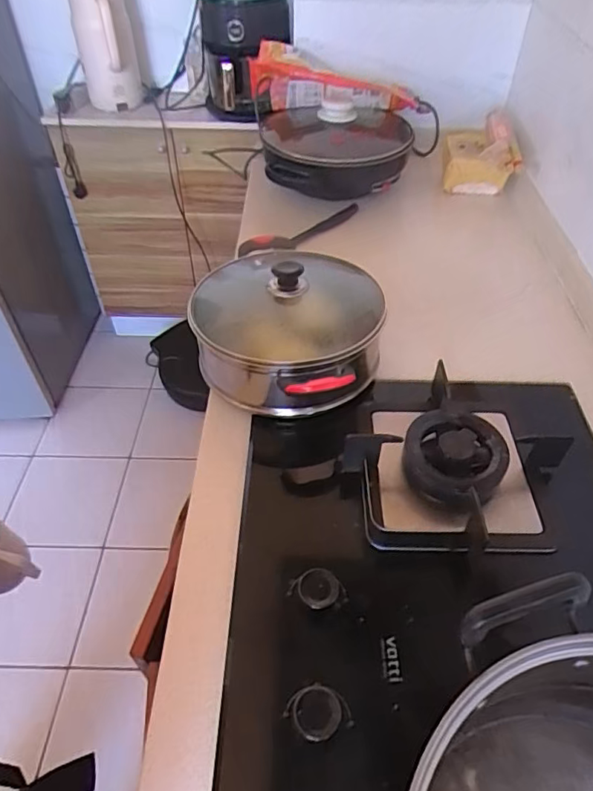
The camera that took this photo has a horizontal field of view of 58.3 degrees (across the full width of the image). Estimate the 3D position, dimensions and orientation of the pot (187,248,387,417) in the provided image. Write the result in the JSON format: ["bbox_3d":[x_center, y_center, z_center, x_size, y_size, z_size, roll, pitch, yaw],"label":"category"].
[{"bbox_3d":[-0.024,-0.099,0.730,0.275,0.137,0.300,0,47,0],"label":"pot"}]

